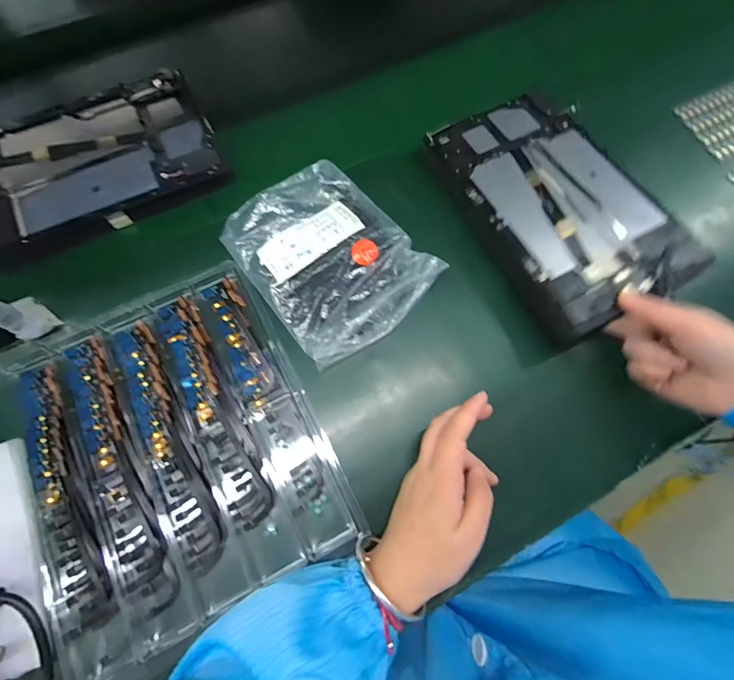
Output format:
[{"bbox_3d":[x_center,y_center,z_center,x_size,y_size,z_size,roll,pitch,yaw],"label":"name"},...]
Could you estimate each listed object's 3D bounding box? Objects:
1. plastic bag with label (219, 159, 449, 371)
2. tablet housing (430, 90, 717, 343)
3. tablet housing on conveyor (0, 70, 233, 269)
[{"bbox_3d":[-0.034,-0.078,0.352,0.138,0.035,0.171,-36,76,-14],"label":"plastic bag with label"},{"bbox_3d":[0.175,-0.132,0.355,0.156,0.019,0.244,-27,69,-6],"label":"tablet housing"},{"bbox_3d":[-0.267,-0.173,0.377,0.229,0.028,0.148,-26,74,-11],"label":"tablet housing on conveyor"}]

